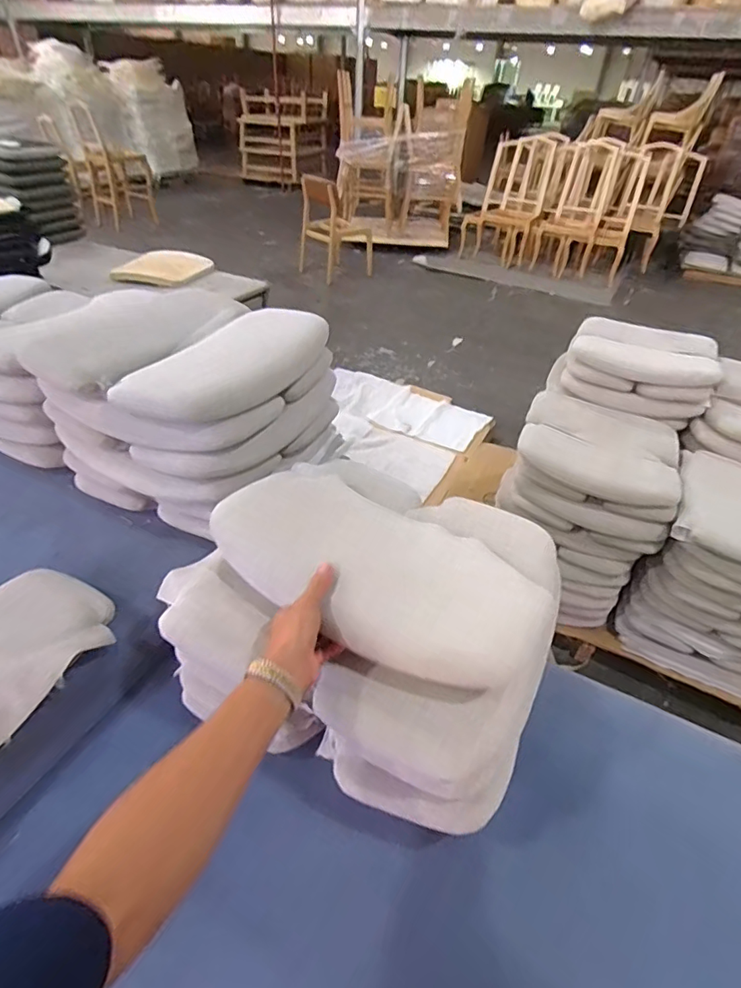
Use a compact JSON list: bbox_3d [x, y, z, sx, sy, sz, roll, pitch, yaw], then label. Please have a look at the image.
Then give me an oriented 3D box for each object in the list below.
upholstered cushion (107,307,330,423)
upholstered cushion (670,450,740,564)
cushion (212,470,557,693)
[{"bbox_3d":[-0.257,-0.247,0.937,0.222,0.093,0.375,17,41,17],"label":"upholstered cushion"},{"bbox_3d":[0.990,0.025,1.447,0.233,0.085,0.400,17,40,18],"label":"upholstered cushion"},{"bbox_3d":[0.002,0.091,0.657,0.432,0.076,0.233,25,43,27],"label":"cushion"}]

